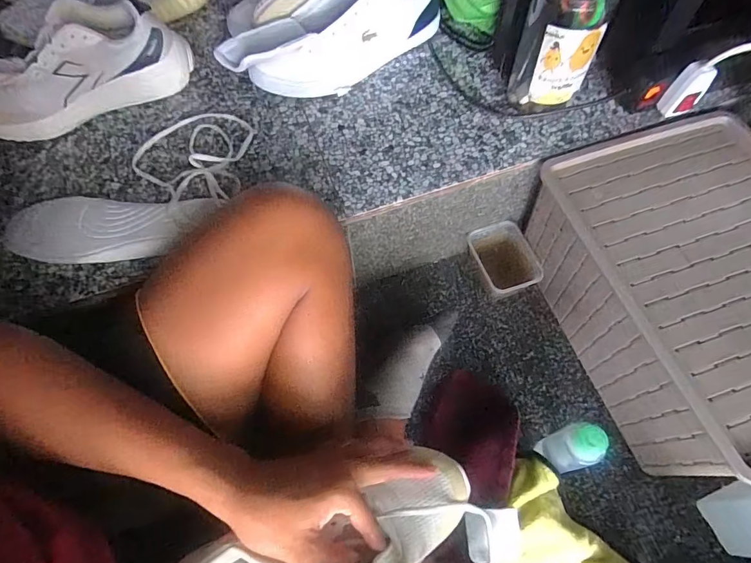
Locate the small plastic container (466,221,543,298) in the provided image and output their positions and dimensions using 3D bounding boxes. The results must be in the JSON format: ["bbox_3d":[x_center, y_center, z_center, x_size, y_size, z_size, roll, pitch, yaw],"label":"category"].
[{"bbox_3d":[0.190,-0.026,0.664,0.084,0.057,0.106,-16,63,-6],"label":"small plastic container"}]

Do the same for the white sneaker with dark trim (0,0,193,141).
[{"bbox_3d":[-0.395,-0.282,0.588,0.280,0.101,0.099,-28,65,-11],"label":"white sneaker with dark trim"}]

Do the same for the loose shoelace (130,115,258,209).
[{"bbox_3d":[-0.237,-0.165,0.562,0.148,0.030,0.159,1,63,3],"label":"loose shoelace"}]

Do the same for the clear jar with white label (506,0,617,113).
[{"bbox_3d":[0.216,-0.286,0.526,0.076,0.188,0.071,-1,63,2],"label":"clear jar with white label"}]

